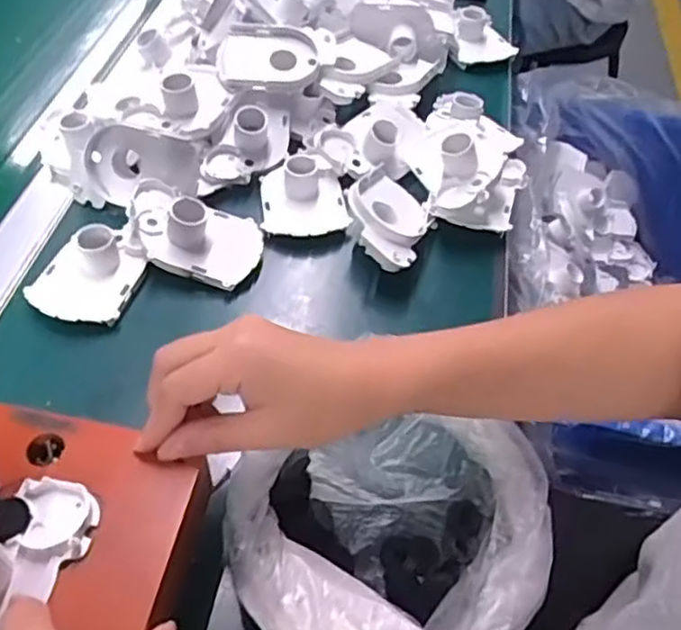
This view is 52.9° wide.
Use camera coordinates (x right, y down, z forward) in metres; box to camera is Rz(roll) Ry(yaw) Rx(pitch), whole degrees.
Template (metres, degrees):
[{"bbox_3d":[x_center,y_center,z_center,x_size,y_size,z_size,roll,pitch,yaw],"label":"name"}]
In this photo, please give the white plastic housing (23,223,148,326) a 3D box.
[{"bbox_3d":[-0.181,-0.033,0.487,0.066,0.029,0.079,14,52,7],"label":"white plastic housing"}]

